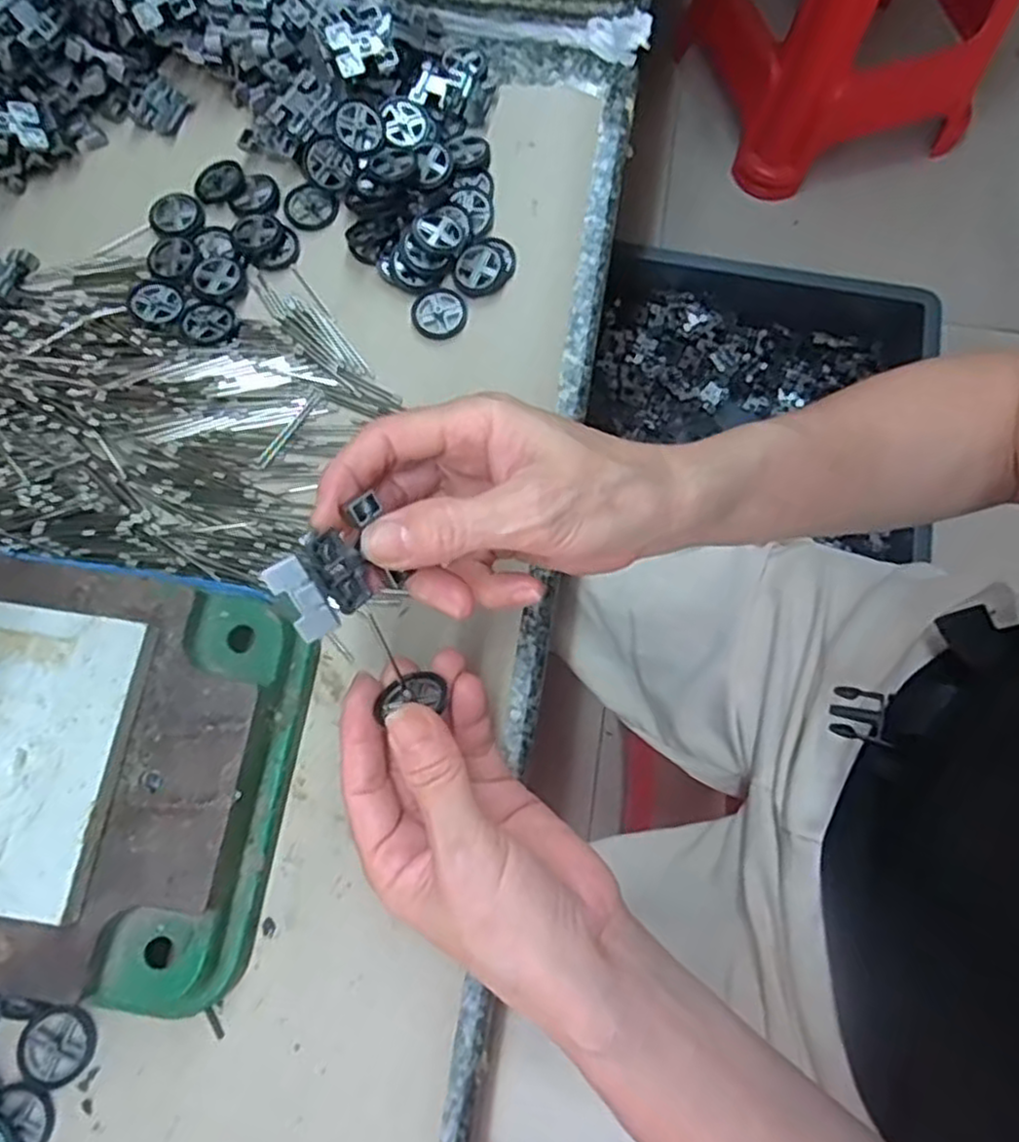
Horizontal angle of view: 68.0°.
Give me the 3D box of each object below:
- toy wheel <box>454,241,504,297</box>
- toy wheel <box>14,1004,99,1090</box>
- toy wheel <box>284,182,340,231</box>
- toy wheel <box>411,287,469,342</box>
[{"bbox_3d":[-0.015,-0.154,0.384,0.024,0.007,0.028,17,74,5],"label":"toy wheel"},{"bbox_3d":[-0.175,0.183,0.292,0.028,0.004,0.028,0,74,0],"label":"toy wheel"},{"bbox_3d":[-0.106,-0.193,0.401,0.028,0.006,0.025,24,75,7],"label":"toy wheel"},{"bbox_3d":[-0.036,-0.131,0.384,0.027,0.006,0.026,0,74,0],"label":"toy wheel"}]

